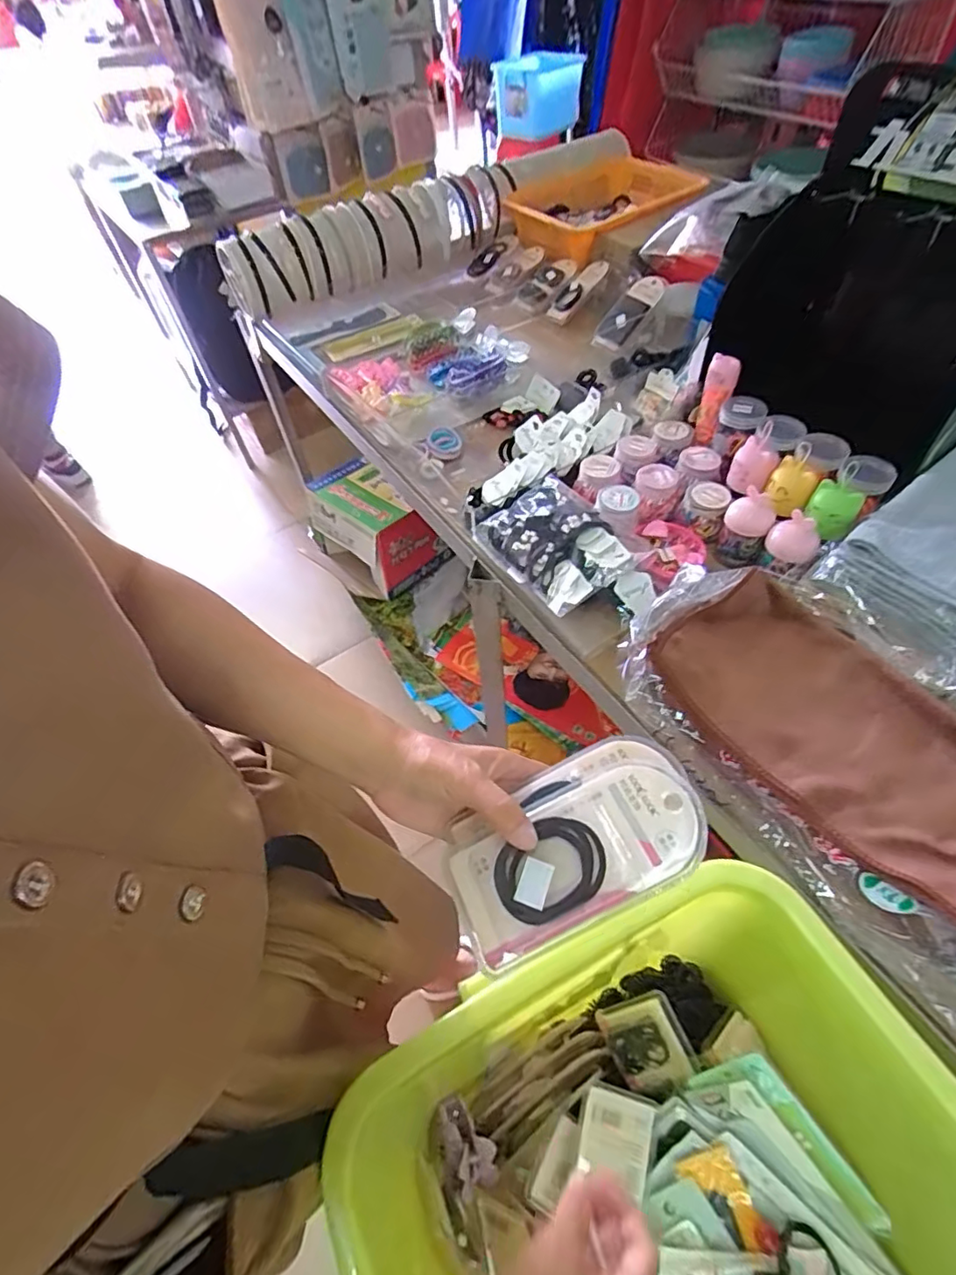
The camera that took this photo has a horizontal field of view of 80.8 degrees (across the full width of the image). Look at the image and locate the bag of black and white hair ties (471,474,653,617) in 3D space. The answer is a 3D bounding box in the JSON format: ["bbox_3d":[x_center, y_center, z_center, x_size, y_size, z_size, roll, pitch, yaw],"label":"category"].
[{"bbox_3d":[0.095,-0.119,0.696,0.129,0.046,0.190,-29,56,-15],"label":"bag of black and white hair ties"}]

